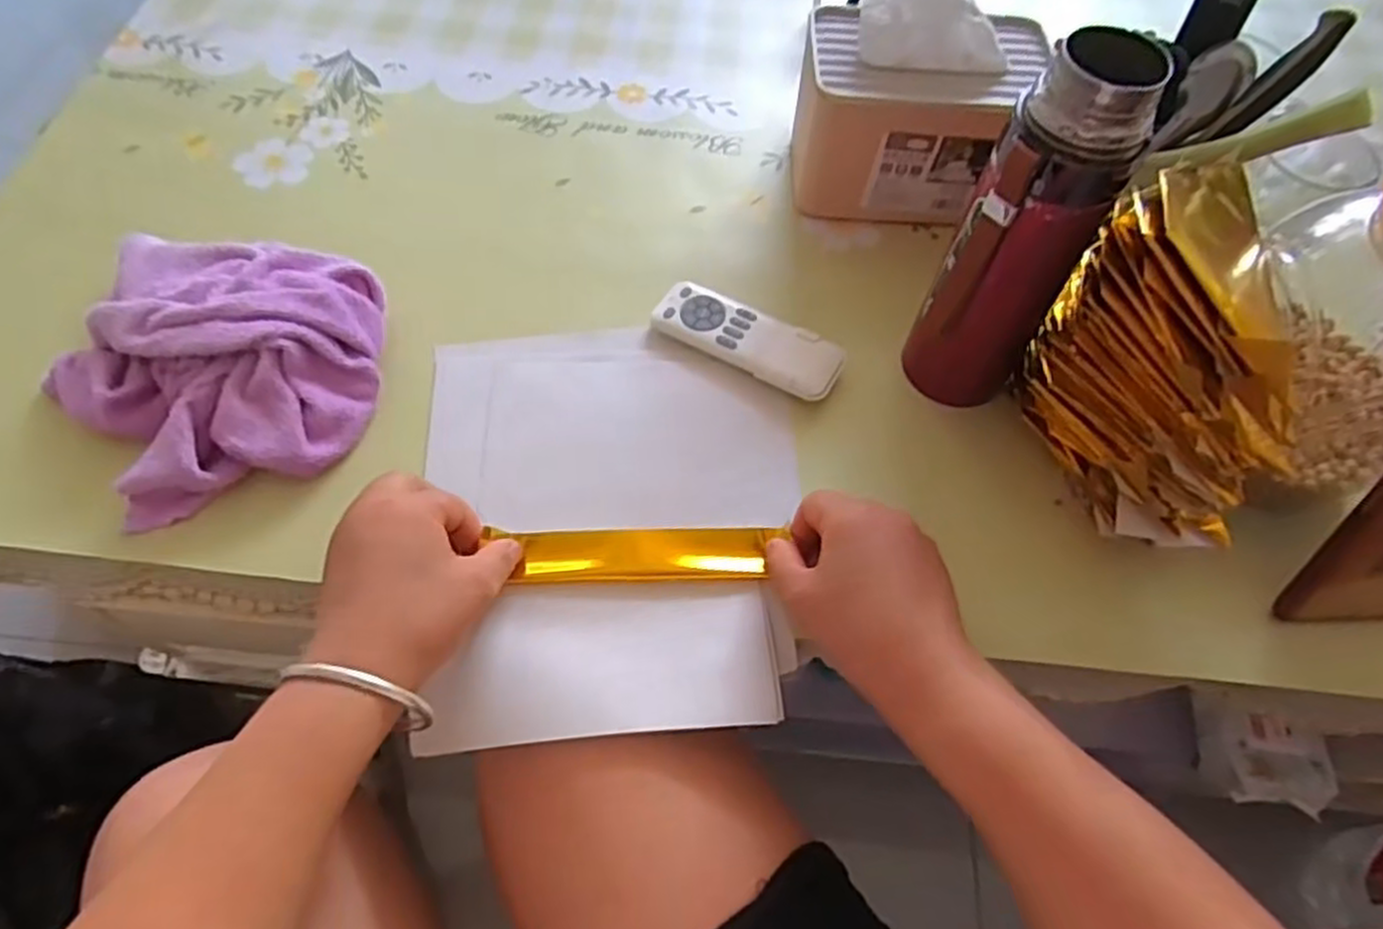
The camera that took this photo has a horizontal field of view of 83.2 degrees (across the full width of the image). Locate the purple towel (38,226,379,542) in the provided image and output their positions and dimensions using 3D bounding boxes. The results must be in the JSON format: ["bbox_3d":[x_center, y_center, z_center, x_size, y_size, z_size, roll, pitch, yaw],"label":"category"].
[{"bbox_3d":[-0.284,-0.073,0.472,0.188,0.051,0.192,-24,63,-15],"label":"purple towel"}]

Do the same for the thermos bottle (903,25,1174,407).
[{"bbox_3d":[0.173,-0.108,0.419,0.061,0.217,0.058,33,64,16],"label":"thermos bottle"}]

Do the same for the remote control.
[{"bbox_3d":[0.035,-0.081,0.514,0.126,0.016,0.048,26,62,13],"label":"remote control"}]

